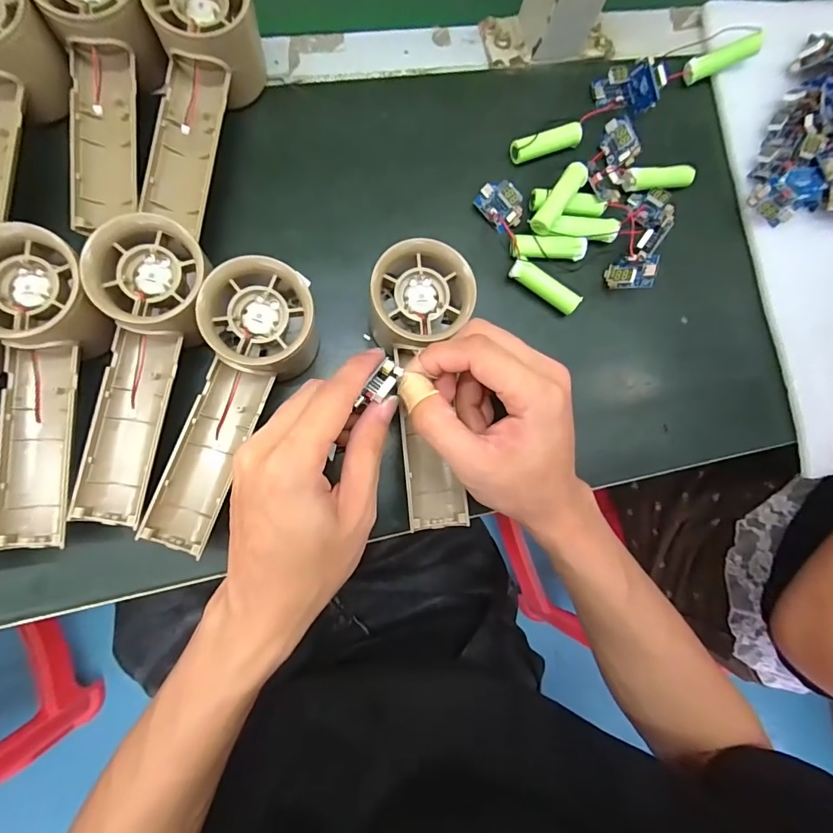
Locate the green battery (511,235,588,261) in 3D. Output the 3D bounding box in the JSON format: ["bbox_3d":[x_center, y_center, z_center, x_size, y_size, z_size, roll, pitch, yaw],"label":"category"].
[{"bbox_3d":[0.089,-0.113,0.308,0.051,0.015,0.015,-4,85,-8],"label":"green battery"}]

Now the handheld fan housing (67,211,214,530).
[{"bbox_3d":[-0.141,-0.021,0.234,0.055,0.031,0.156,5,84,-7],"label":"handheld fan housing"}]

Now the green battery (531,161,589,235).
[{"bbox_3d":[0.094,-0.143,0.301,0.015,0.011,0.053,36,81,-3],"label":"green battery"}]

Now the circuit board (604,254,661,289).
[{"bbox_3d":[0.143,-0.098,0.306,0.010,0.034,0.022,10,93,-42],"label":"circuit board"}]

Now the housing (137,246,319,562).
[{"bbox_3d":[-0.106,-0.005,0.252,0.052,0.060,0.153,26,82,-4],"label":"housing"}]

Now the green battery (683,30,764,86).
[{"bbox_3d":[0.225,-0.263,0.336,0.052,0.012,0.015,-22,87,7],"label":"green battery"}]

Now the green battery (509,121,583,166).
[{"bbox_3d":[0.090,-0.188,0.318,0.050,0.017,0.014,-18,87,-9],"label":"green battery"}]

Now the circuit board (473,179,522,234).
[{"bbox_3d":[0.057,-0.142,0.305,0.032,0.009,0.026,43,109,-11],"label":"circuit board"}]

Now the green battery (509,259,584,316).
[{"bbox_3d":[0.085,-0.086,0.307,0.050,0.015,0.013,30,81,-3],"label":"green battery"}]

